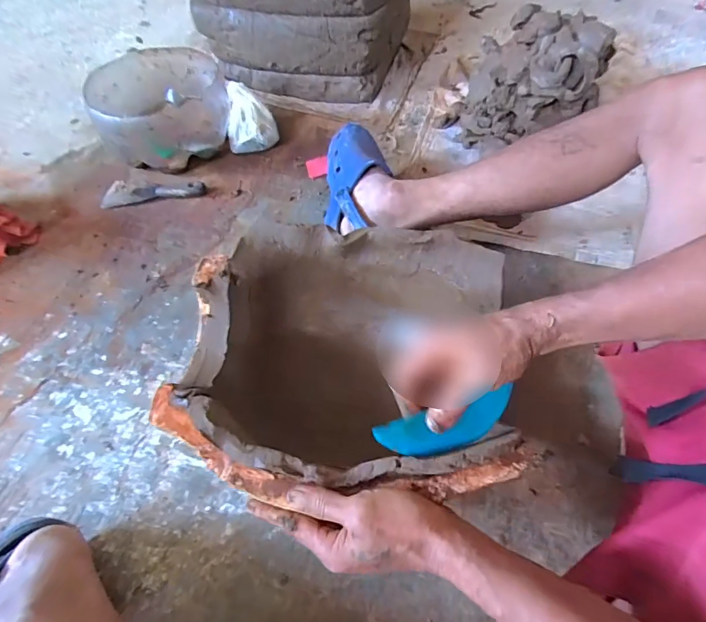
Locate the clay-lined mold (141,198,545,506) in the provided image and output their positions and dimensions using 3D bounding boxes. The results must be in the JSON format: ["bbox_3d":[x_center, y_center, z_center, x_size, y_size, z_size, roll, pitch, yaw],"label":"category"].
[{"bbox_3d":[-0.013,0.060,0.458,0.325,0.138,0.266,4,57,4],"label":"clay-lined mold"}]

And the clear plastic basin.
[{"bbox_3d":[-0.355,-0.379,0.827,0.224,0.128,0.228,-1,57,1],"label":"clear plastic basin"}]

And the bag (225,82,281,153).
[{"bbox_3d":[-0.200,-0.378,0.851,0.095,0.077,0.124,-8,57,-4],"label":"bag"}]

